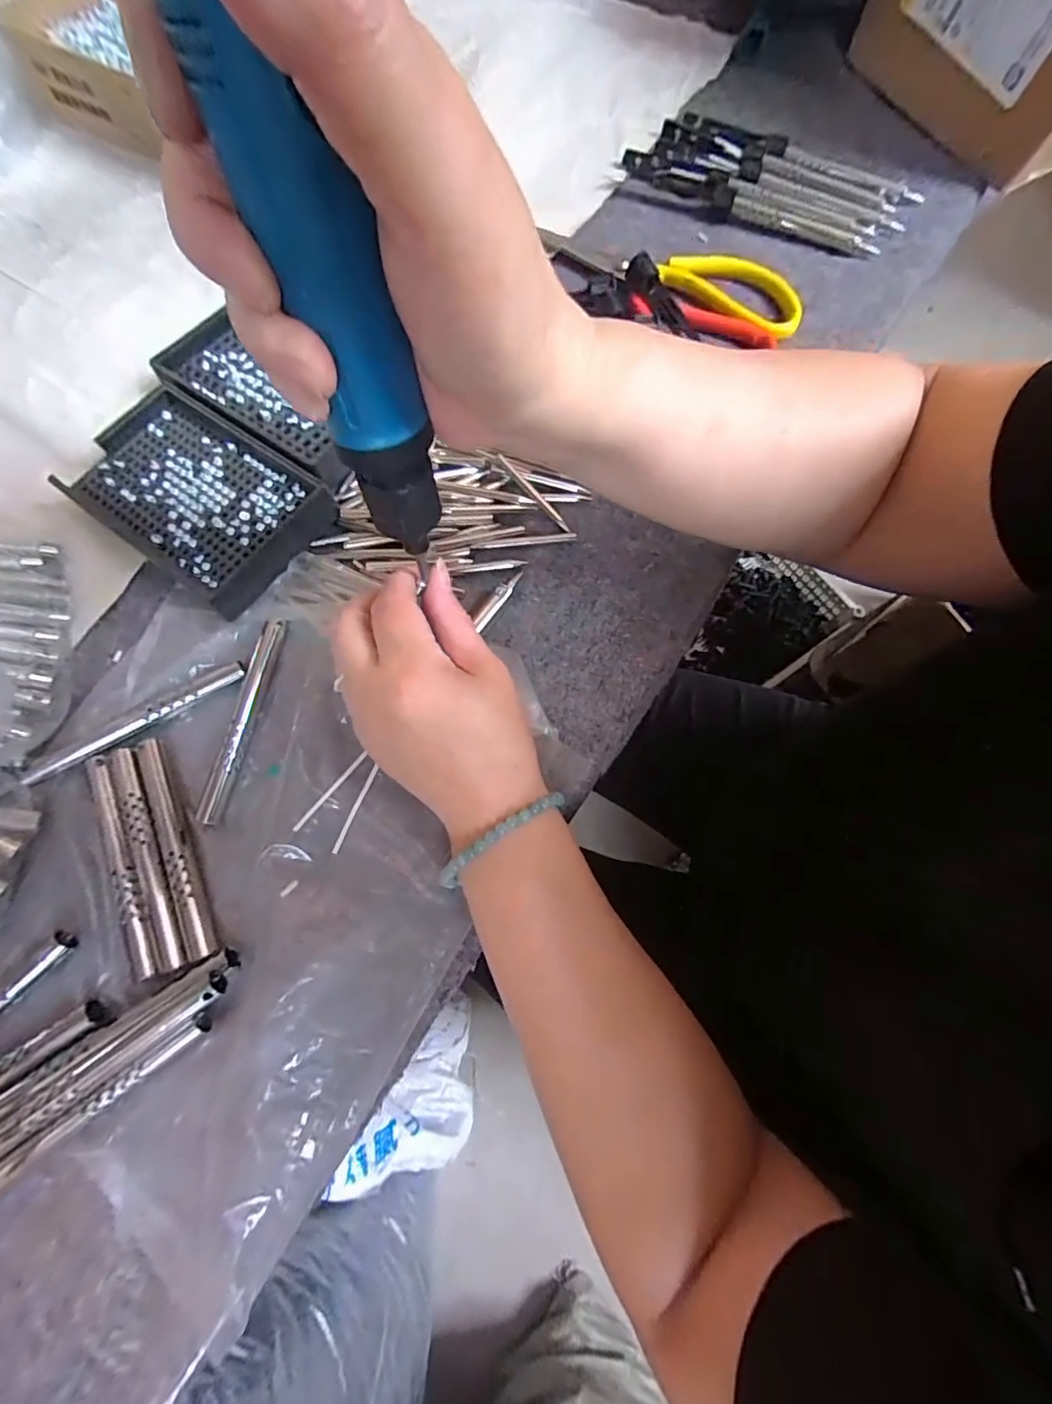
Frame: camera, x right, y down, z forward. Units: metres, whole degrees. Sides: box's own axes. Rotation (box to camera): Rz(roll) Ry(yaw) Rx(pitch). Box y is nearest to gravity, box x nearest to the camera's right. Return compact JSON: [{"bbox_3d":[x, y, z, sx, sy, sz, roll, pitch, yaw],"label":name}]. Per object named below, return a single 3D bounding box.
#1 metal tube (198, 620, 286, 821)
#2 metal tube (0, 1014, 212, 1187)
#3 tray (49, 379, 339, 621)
[{"bbox_3d":[-0.144,0.008,0.266,0.012,0.008,0.105,11,73,3],"label":"metal tube"},{"bbox_3d":[-0.182,0.169,0.214,0.109,0.008,0.008,-36,76,-11],"label":"metal tube"},{"bbox_3d":[-0.189,-0.120,0.302,0.138,0.018,0.090,35,75,10],"label":"tray"}]

